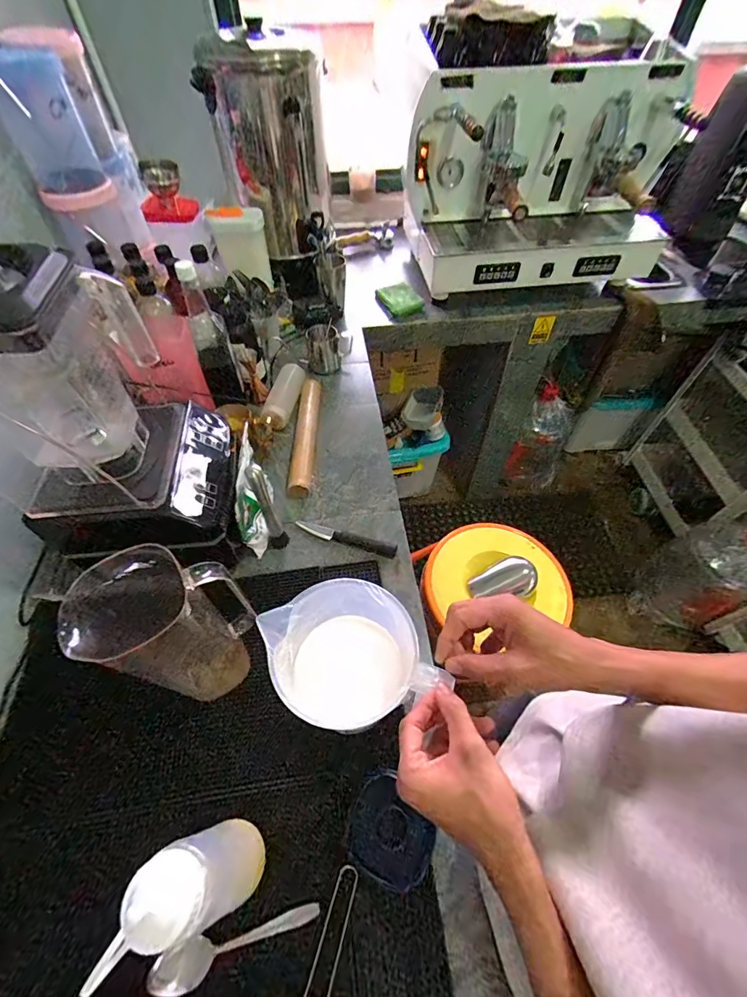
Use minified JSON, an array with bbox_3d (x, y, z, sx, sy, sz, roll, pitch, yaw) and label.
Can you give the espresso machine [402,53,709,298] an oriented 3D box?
[{"bbox_3d":[0.450,-0.833,1.066,0.696,0.417,0.404,-10,56,-7],"label":"espresso machine"}]

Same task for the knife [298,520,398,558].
[{"bbox_3d":[-0.048,0.069,0.724,0.180,0.017,0.028,13,56,9],"label":"knife"}]

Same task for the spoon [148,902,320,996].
[{"bbox_3d":[-0.145,0.470,0.436,0.165,0.032,0.035,-18,57,-12],"label":"spoon"}]

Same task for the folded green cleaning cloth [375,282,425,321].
[{"bbox_3d":[0.071,-0.567,1.163,0.104,0.036,0.124,-19,57,-13],"label":"folded green cleaning cloth"}]

